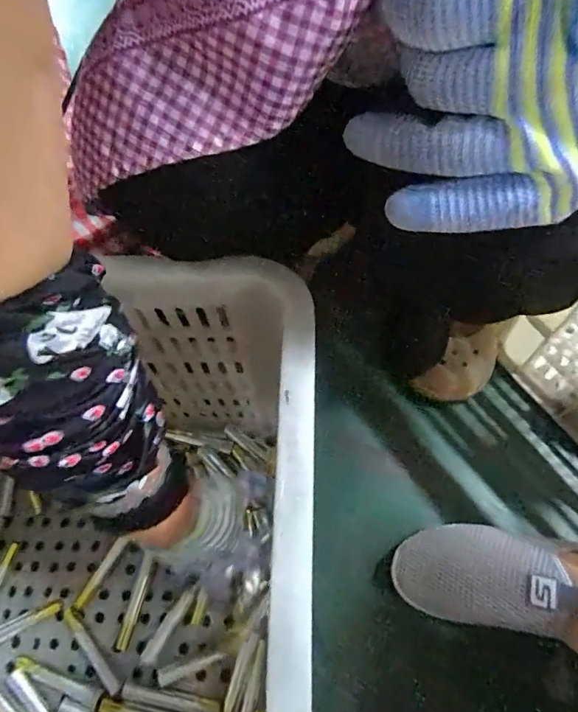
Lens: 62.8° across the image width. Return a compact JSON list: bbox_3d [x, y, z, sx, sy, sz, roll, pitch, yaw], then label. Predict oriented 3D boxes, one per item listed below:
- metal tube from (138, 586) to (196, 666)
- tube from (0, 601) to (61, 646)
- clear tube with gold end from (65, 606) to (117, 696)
[{"bbox_3d":[-0.113,0.251,0.443,0.013,0.014,0.070,26,68,15],"label":"metal tube"},{"bbox_3d":[-0.261,0.260,0.456,0.084,0.014,0.018,-22,65,-8],"label":"tube"},{"bbox_3d":[-0.183,0.272,0.438,0.011,0.008,0.086,-38,68,-14],"label":"clear tube with gold end"}]

